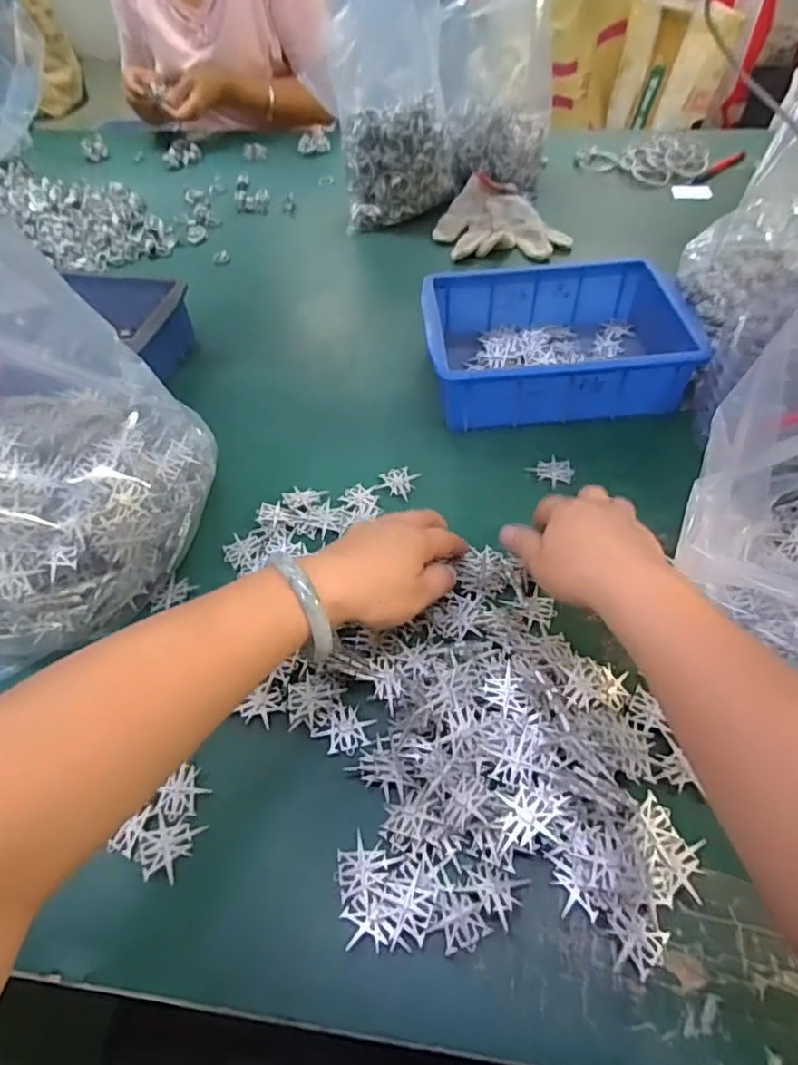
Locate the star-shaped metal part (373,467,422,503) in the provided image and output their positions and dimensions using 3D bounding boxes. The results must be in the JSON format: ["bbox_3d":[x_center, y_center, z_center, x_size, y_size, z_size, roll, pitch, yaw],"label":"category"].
[{"bbox_3d":[-0.001,-0.046,0.525,0.034,0.005,0.033,19,55,16],"label":"star-shaped metal part"}]

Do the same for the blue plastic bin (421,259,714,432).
[{"bbox_3d":[0.148,-0.190,0.582,0.240,0.070,0.173,-2,52,1],"label":"blue plastic bin"}]

